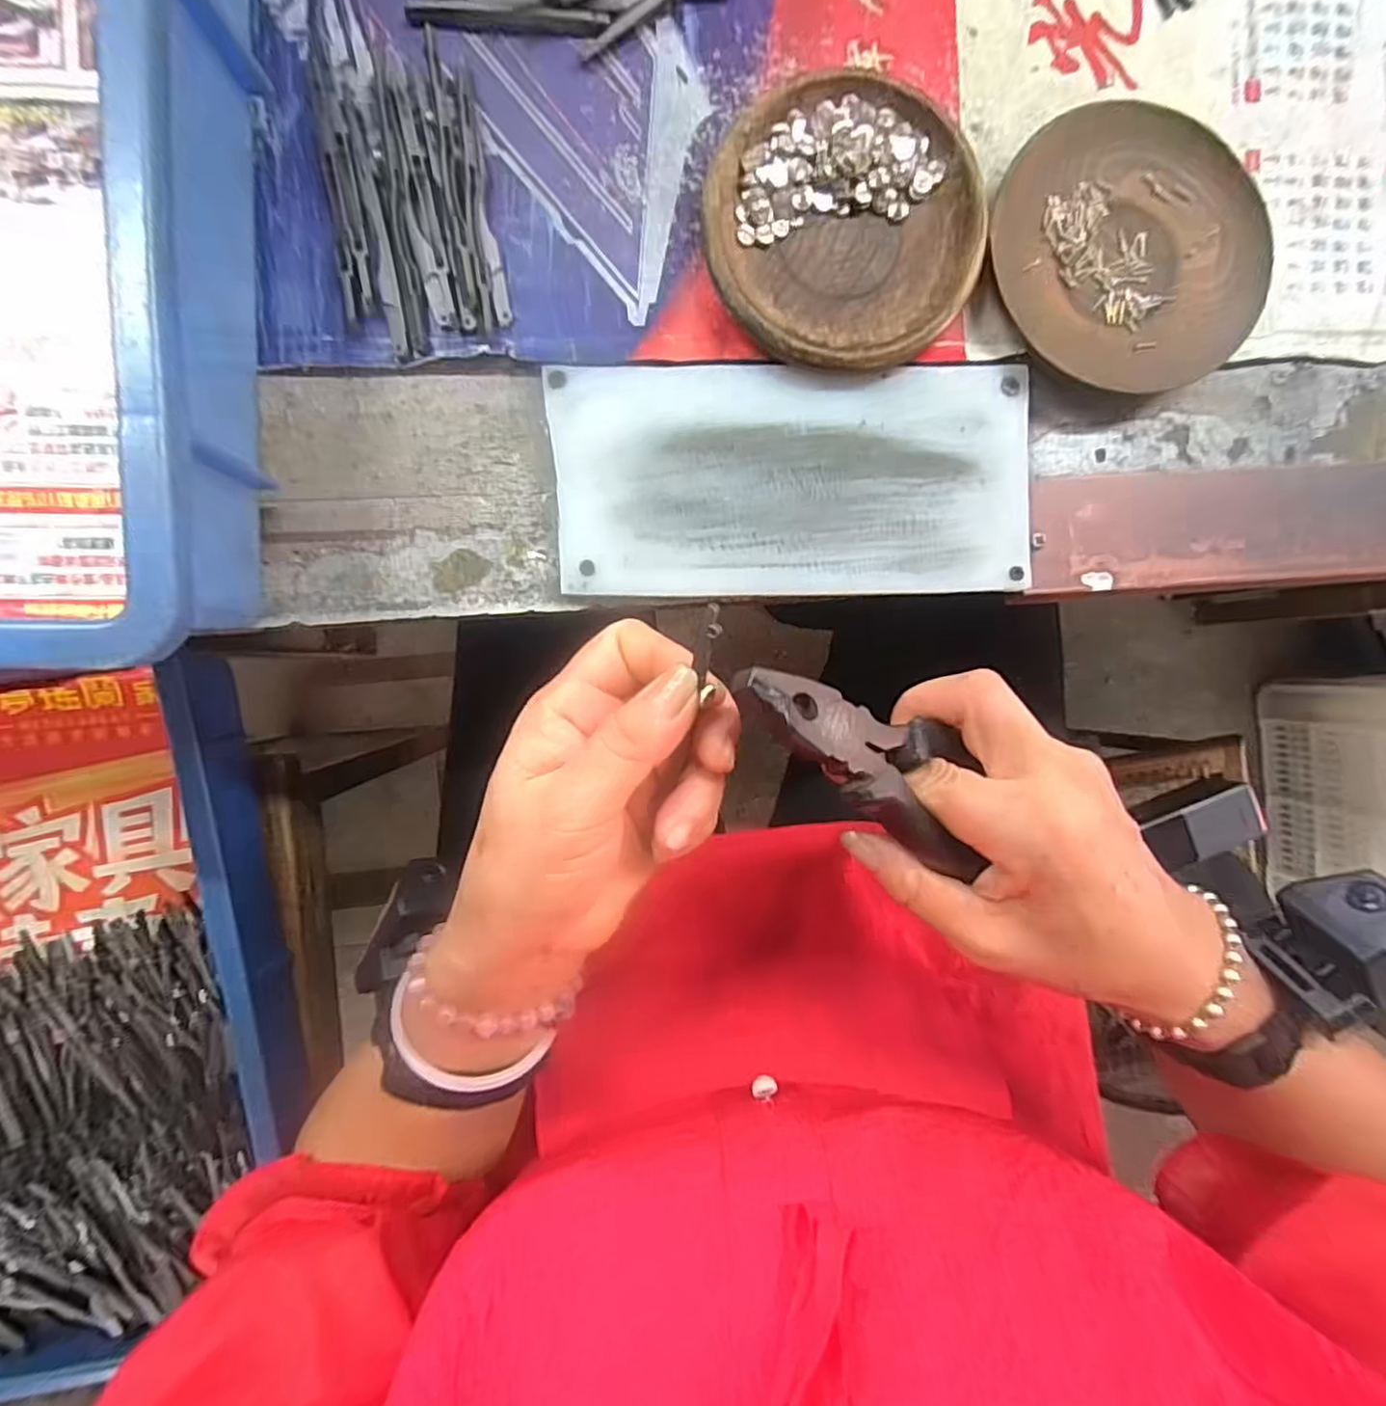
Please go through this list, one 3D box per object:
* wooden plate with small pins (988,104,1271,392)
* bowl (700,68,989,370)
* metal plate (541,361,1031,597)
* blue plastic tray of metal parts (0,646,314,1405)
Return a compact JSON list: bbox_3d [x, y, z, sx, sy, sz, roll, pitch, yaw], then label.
[{"bbox_3d":[0.182,-0.188,0.280,0.112,0.016,0.113,0,92,-4],"label":"wooden plate with small pins"},{"bbox_3d":[0.061,-0.191,0.269,0.110,0.017,0.113,0,92,-4],"label":"bowl"},{"bbox_3d":[0.042,-0.092,0.277,0.195,0.008,0.093,-2,92,-4],"label":"metal plate"},{"bbox_3d":[-0.394,0.195,0.401,0.285,0.076,0.413,-7,94,-3],"label":"blue plastic tray of metal parts"}]

